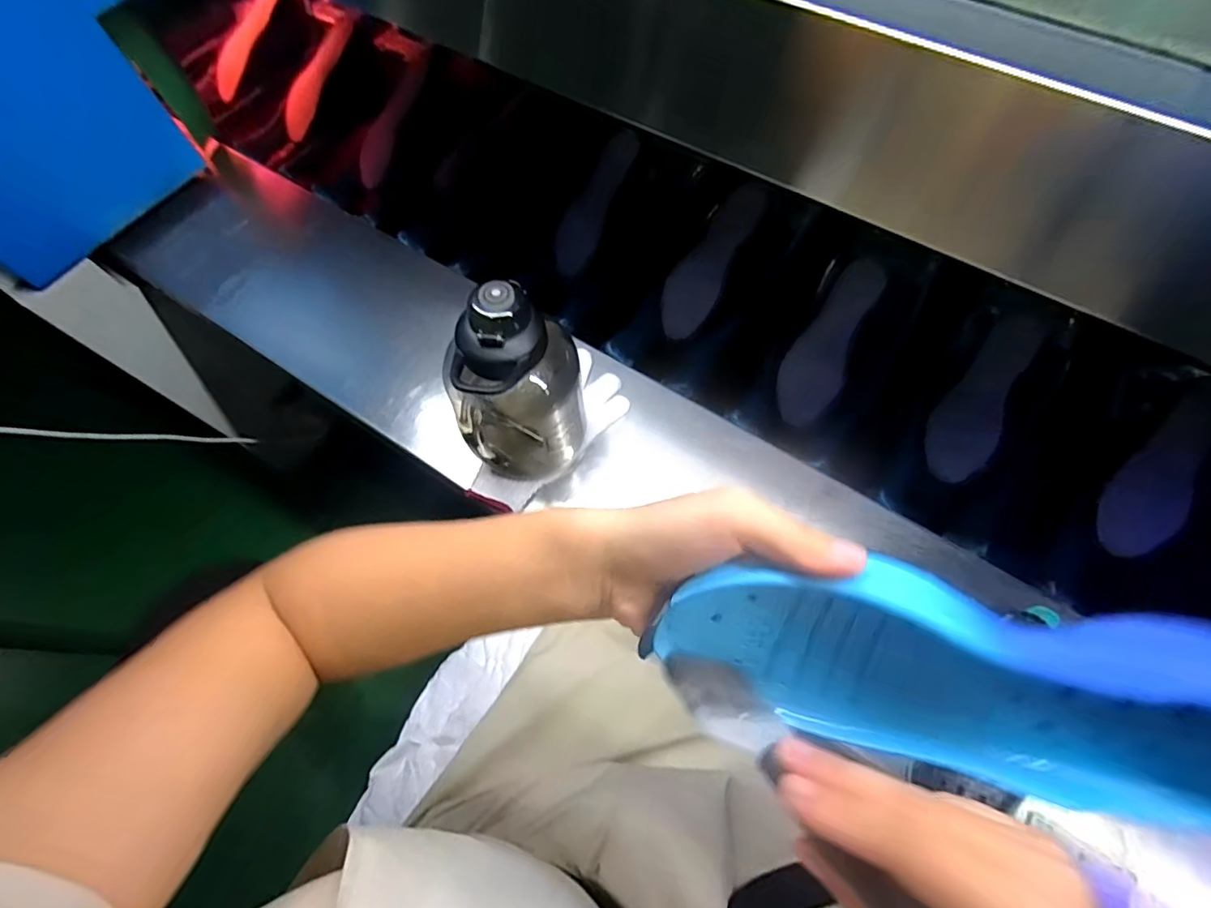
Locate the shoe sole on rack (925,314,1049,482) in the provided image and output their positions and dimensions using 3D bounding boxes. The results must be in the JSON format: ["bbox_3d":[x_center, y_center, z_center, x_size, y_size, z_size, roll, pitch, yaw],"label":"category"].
[{"bbox_3d":[0.438,-0.067,0.631,0.068,0.014,0.208,28,89,14],"label":"shoe sole on rack"}]

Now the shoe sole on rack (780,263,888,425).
[{"bbox_3d":[0.271,-0.138,0.667,0.072,0.009,0.208,23,92,25],"label":"shoe sole on rack"}]

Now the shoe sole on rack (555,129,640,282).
[{"bbox_3d":[-0.019,-0.357,0.777,0.063,0.018,0.203,33,106,16],"label":"shoe sole on rack"}]

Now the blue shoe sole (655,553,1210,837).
[{"bbox_3d":[0.144,0.097,0.232,0.234,0.096,0.042,13,34,9],"label":"blue shoe sole"}]

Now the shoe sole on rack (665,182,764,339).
[{"bbox_3d":[0.135,-0.254,0.719,0.067,0.021,0.207,33,100,17],"label":"shoe sole on rack"}]

